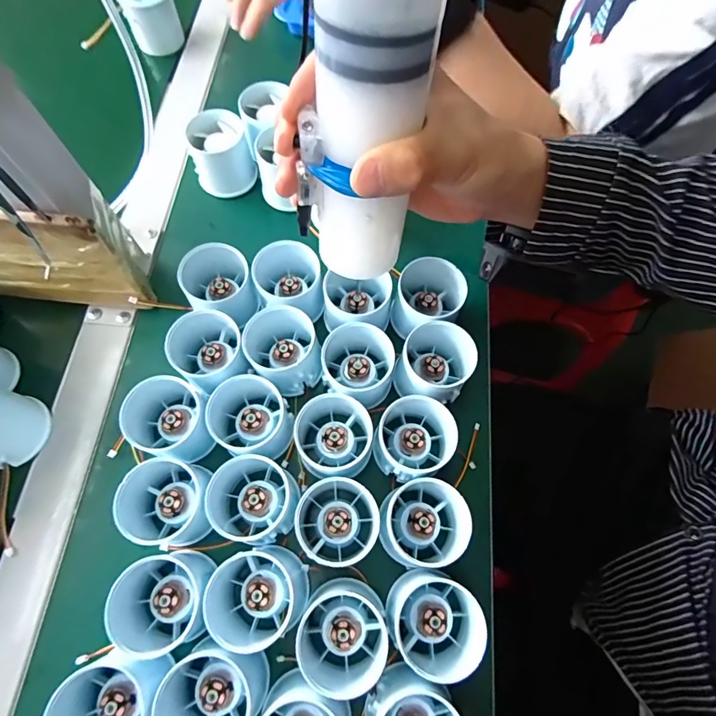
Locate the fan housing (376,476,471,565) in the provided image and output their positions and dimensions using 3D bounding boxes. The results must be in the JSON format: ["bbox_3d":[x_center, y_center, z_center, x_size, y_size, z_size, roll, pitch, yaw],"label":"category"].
[{"bbox_3d":[0.043,0.109,0.292,0.054,0.045,0.058,35,72,13],"label":"fan housing"}]

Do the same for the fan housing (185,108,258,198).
[{"bbox_3d":[-0.125,-0.186,0.403,0.052,0.051,0.054,0,68,0],"label":"fan housing"}]

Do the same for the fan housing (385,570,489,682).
[{"bbox_3d":[0.046,0.160,0.268,0.051,0.050,0.054,0,68,0],"label":"fan housing"}]

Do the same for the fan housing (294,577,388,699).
[{"bbox_3d":[-0.009,0.166,0.266,0.052,0.047,0.052,0,68,0],"label":"fan housing"}]

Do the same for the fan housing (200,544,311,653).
[{"bbox_3d":[-0.065,0.146,0.274,0.062,0.043,0.054,20,70,7],"label":"fan housing"}]

